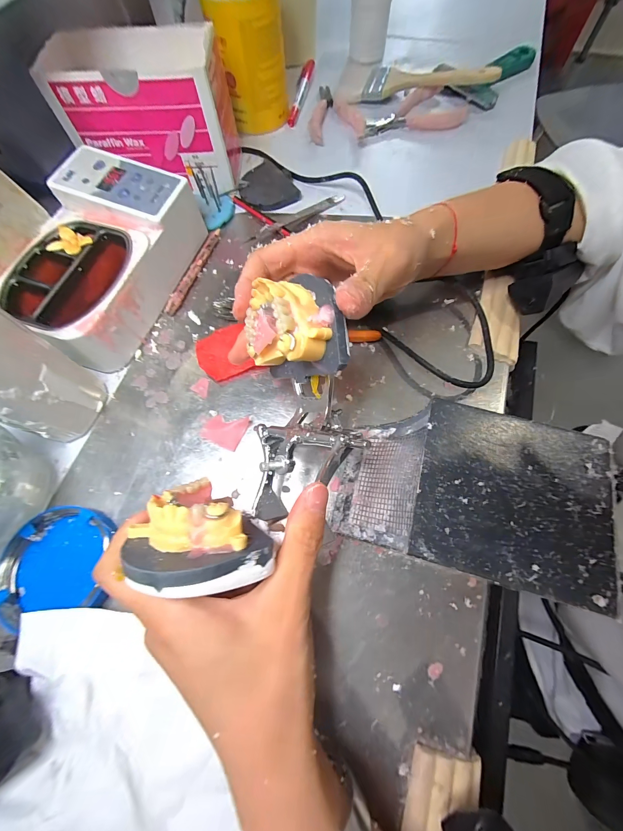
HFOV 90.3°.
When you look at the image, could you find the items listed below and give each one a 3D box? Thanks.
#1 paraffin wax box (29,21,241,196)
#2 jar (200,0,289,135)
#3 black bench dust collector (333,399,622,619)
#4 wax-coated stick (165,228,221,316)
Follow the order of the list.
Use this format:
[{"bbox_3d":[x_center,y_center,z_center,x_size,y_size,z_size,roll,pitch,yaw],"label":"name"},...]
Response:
[{"bbox_3d":[-0.167,-0.319,0.332,0.166,0.103,0.096,3,69,3],"label":"paraffin wax box"},{"bbox_3d":[-0.072,-0.427,0.359,0.083,0.132,0.079,-1,69,1],"label":"jar"},{"bbox_3d":[0.091,0.051,0.191,0.139,0.086,0.082,16,70,8],"label":"black bench dust collector"},{"bbox_3d":[-0.120,-0.147,0.316,0.011,0.009,0.109,18,70,8],"label":"wax-coated stick"}]

